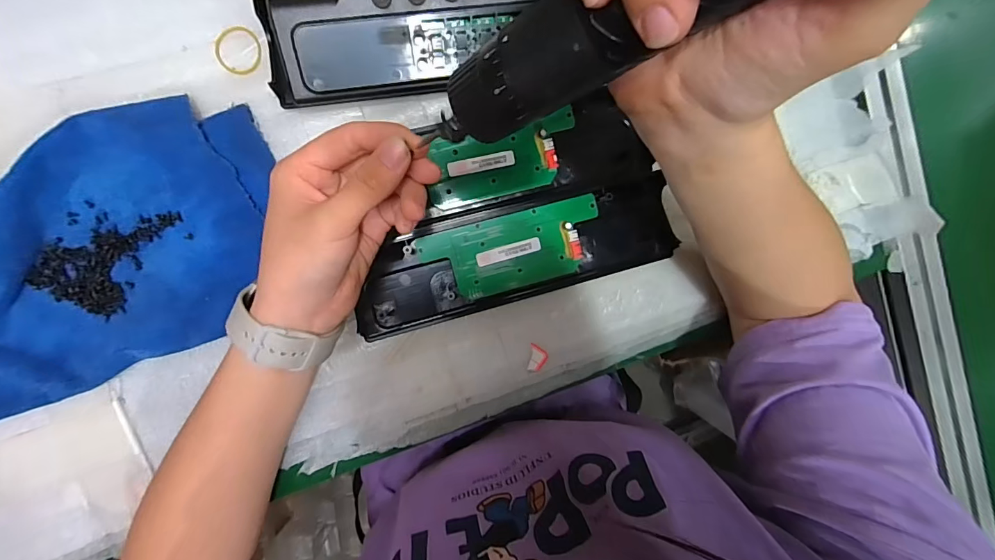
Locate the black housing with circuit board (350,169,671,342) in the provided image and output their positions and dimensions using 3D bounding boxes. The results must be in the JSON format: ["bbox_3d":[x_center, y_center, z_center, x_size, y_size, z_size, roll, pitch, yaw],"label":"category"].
[{"bbox_3d":[0.014,-0.023,0.320,0.242,0.019,0.073,-16,97,-7],"label":"black housing with circuit board"}]

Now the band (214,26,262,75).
[{"bbox_3d":[-0.177,-0.157,0.287,0.030,0.004,0.030,-1,95,-8],"label":"band"}]

